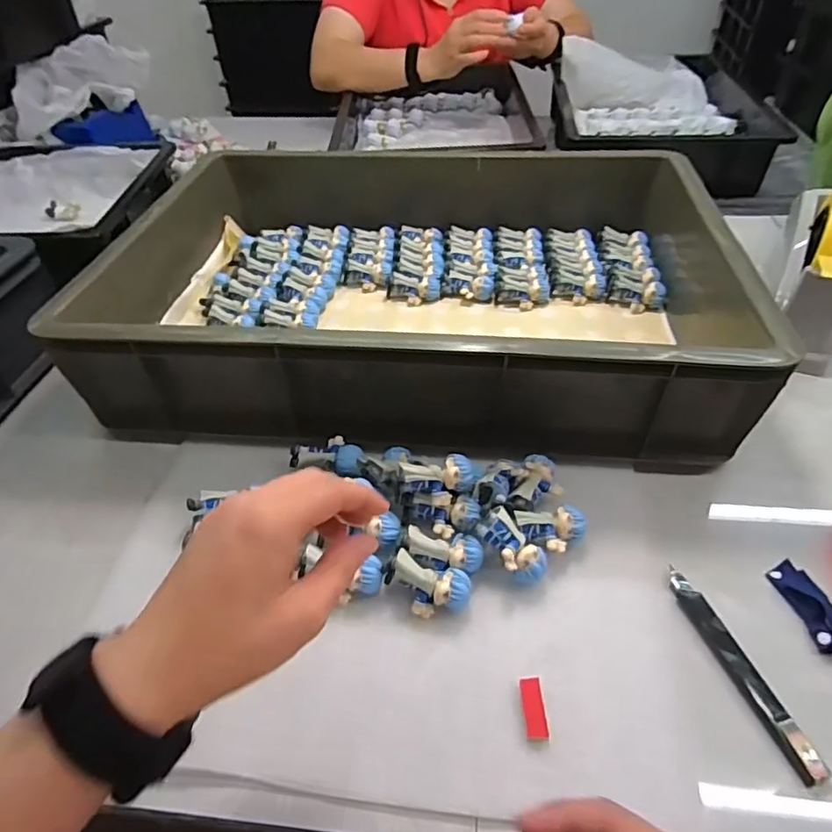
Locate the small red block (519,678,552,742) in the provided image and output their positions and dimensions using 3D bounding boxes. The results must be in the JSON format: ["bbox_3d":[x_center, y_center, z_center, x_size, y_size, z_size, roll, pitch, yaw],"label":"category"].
[{"bbox_3d":[0.073,0.180,0.347,0.015,0.006,0.036,-2,45,2],"label":"small red block"}]

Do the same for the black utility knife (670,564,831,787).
[{"bbox_3d":[0.207,0.159,0.363,0.019,0.008,0.136,-16,47,-11],"label":"black utility knife"}]

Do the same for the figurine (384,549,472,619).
[{"bbox_3d":[0.007,0.121,0.394,0.060,0.031,0.030,12,48,15],"label":"figurine"}]

